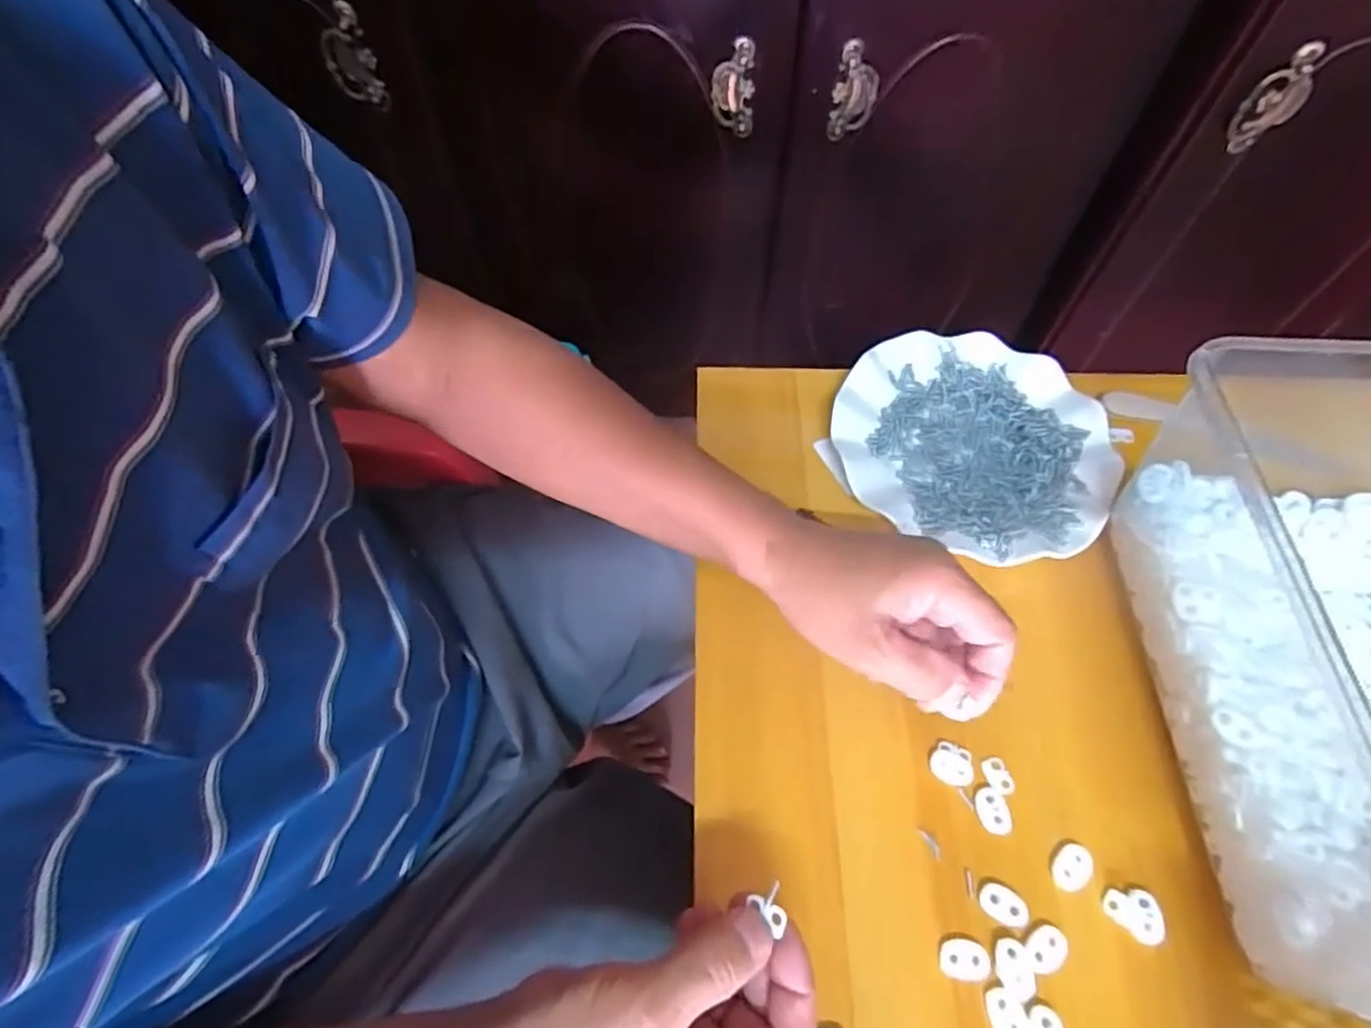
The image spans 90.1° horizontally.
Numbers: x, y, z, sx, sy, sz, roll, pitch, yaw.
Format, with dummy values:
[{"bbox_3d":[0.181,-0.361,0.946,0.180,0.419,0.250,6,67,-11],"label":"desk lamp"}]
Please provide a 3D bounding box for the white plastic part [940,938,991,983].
[{"bbox_3d":[0.136,0.216,0.332,0.023,0.004,0.017,9,60,5],"label":"white plastic part"}]

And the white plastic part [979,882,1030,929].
[{"bbox_3d":[0.159,0.196,0.343,0.023,0.004,0.016,24,63,13],"label":"white plastic part"}]

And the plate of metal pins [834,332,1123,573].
[{"bbox_3d":[0.198,-0.051,0.475,0.181,0.021,0.174,0,60,0],"label":"plate of metal pins"}]

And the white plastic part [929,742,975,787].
[{"bbox_3d":[0.147,0.138,0.376,0.023,0.004,0.021,32,65,17],"label":"white plastic part"}]

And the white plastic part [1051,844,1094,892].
[{"bbox_3d":[0.199,0.182,0.352,0.016,0.006,0.023,37,66,19],"label":"white plastic part"}]

